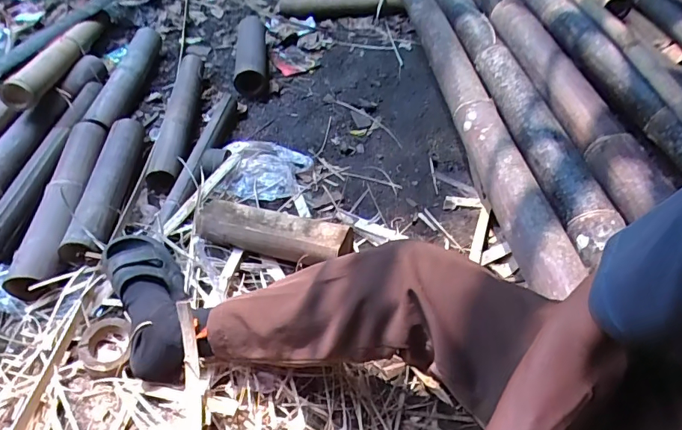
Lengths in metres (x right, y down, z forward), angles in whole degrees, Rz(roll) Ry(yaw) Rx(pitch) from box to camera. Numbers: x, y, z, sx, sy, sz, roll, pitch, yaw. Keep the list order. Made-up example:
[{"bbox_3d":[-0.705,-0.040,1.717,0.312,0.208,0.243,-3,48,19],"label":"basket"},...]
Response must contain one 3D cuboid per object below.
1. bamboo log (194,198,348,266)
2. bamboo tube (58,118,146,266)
[{"bbox_3d":[-0.124,0.041,0.846,0.290,0.065,0.077,11,49,16],"label":"bamboo log"},{"bbox_3d":[-0.490,-0.074,0.965,0.070,0.059,0.431,-8,47,0],"label":"bamboo tube"}]

